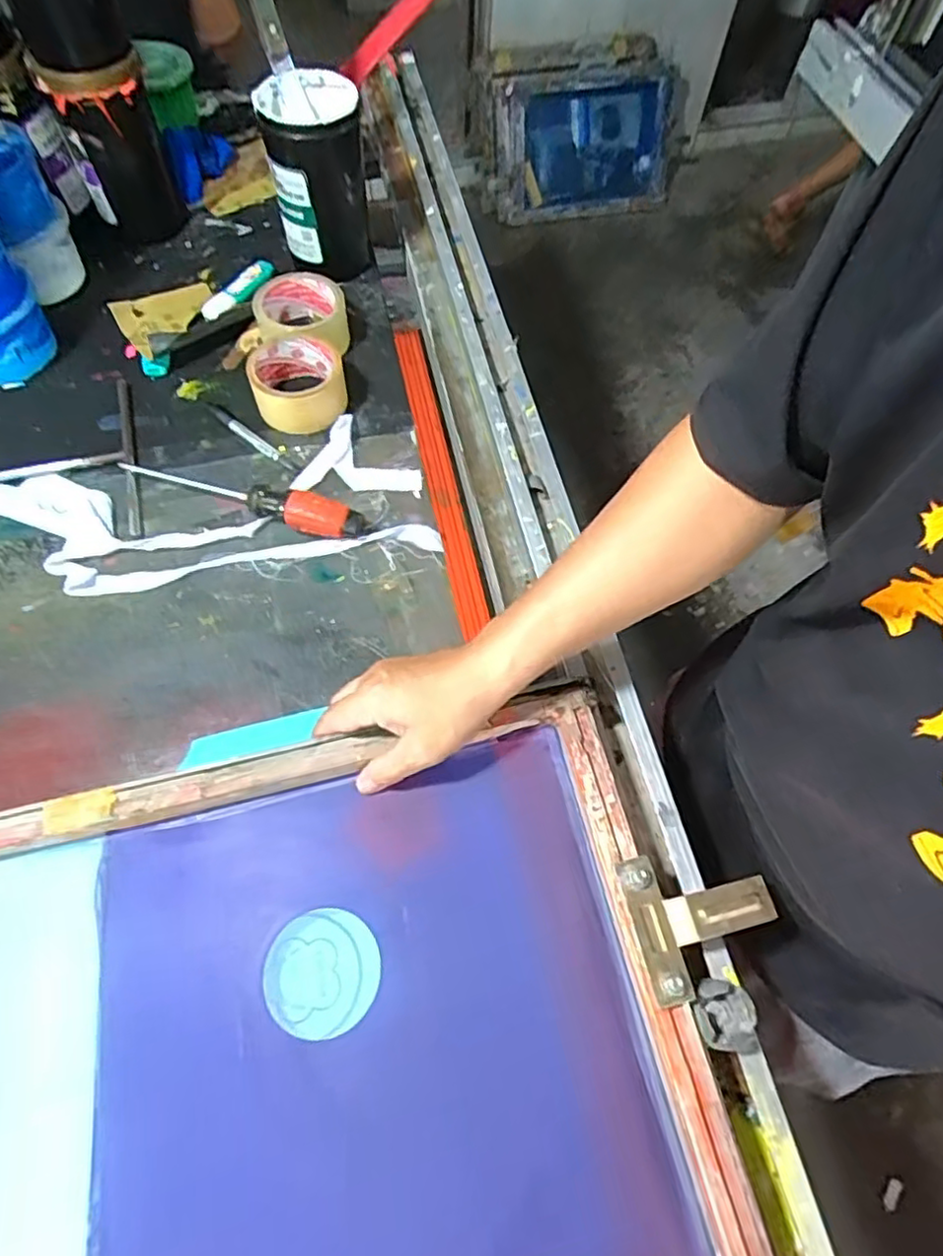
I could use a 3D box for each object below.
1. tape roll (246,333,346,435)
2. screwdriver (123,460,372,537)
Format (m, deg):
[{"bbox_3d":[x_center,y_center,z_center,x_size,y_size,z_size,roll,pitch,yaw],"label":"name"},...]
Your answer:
[{"bbox_3d":[-0.174,-0.248,0.658,0.088,0.048,0.083,1,62,-2],"label":"tape roll"},{"bbox_3d":[-0.213,-0.126,0.602,0.233,0.029,0.031,19,65,8],"label":"screwdriver"}]

